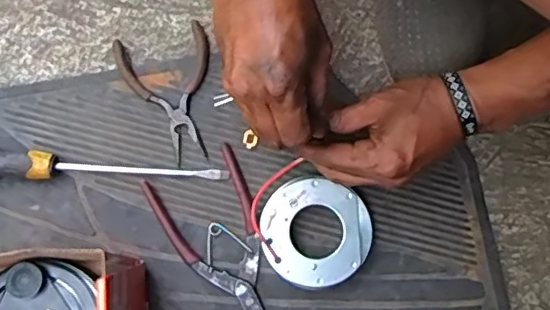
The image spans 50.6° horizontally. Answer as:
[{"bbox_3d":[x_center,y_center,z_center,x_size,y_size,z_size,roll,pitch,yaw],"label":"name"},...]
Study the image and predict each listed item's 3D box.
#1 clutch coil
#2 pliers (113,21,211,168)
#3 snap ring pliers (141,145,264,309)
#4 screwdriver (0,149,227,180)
[{"bbox_3d":[0.028,0.062,0.495,0.102,0.035,0.088,35,76,1],"label":"clutch coil"},{"bbox_3d":[-0.091,-0.054,0.522,0.082,0.014,0.121,-16,79,-5],"label":"pliers"},{"bbox_3d":[-0.041,0.091,0.497,0.083,0.016,0.182,-23,79,-6],"label":"snap ring pliers"},{"bbox_3d":[-0.174,0.011,0.502,0.256,0.027,0.028,3,78,-1],"label":"screwdriver"}]

